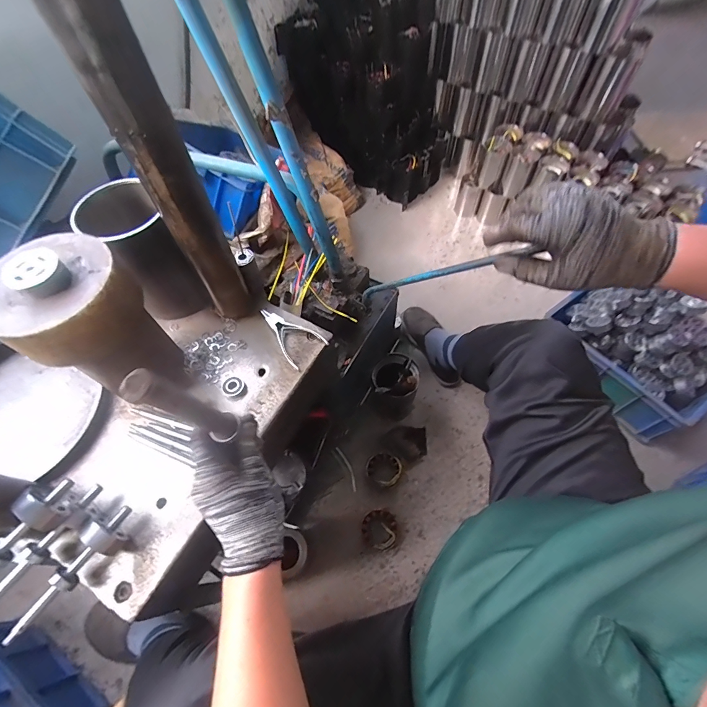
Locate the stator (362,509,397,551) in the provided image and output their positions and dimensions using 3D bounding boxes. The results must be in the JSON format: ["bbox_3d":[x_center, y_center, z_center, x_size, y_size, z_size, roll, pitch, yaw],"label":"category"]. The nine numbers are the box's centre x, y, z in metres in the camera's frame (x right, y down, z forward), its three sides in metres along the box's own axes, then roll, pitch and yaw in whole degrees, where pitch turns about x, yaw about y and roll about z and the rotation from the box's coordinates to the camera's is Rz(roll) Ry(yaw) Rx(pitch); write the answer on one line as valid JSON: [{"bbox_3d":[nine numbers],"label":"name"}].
[{"bbox_3d":[0.063,0.410,0.836,0.080,0.039,0.081,-1,60,2],"label":"stator"}]

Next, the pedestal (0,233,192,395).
[{"bbox_3d":[-0.336,-0.034,0.473,0.144,0.215,0.142,37,68,21],"label":"pedestal"}]

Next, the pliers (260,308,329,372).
[{"bbox_3d":[-0.107,-0.037,0.605,0.069,0.012,0.129,-37,65,-17],"label":"pliers"}]

